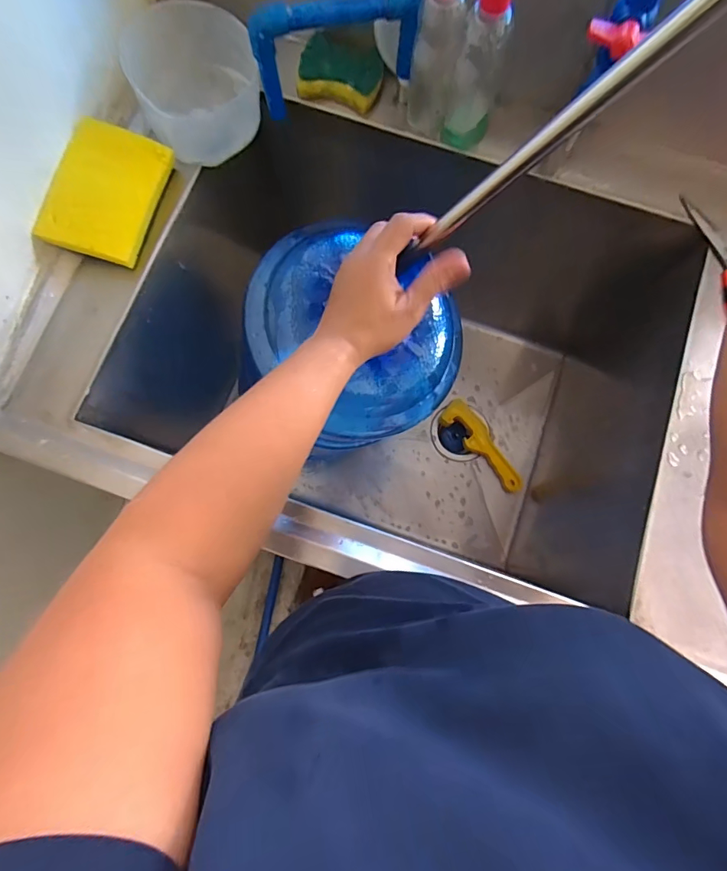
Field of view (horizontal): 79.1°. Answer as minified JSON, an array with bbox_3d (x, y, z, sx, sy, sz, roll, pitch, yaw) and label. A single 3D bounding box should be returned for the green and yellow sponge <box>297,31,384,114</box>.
[{"bbox_3d":[-0.026,-0.443,0.536,0.100,0.021,0.073,19,80,2],"label":"green and yellow sponge"}]

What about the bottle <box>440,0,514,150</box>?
[{"bbox_3d":[0.124,-0.389,0.462,0.053,0.157,0.062,18,80,2],"label":"bottle"}]

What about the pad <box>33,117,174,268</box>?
[{"bbox_3d":[-0.280,-0.265,0.481,0.095,0.013,0.144,18,86,-14],"label":"pad"}]

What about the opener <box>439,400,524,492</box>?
[{"bbox_3d":[0.235,0.016,0.842,0.060,0.027,0.202,-42,83,-8],"label":"opener"}]

